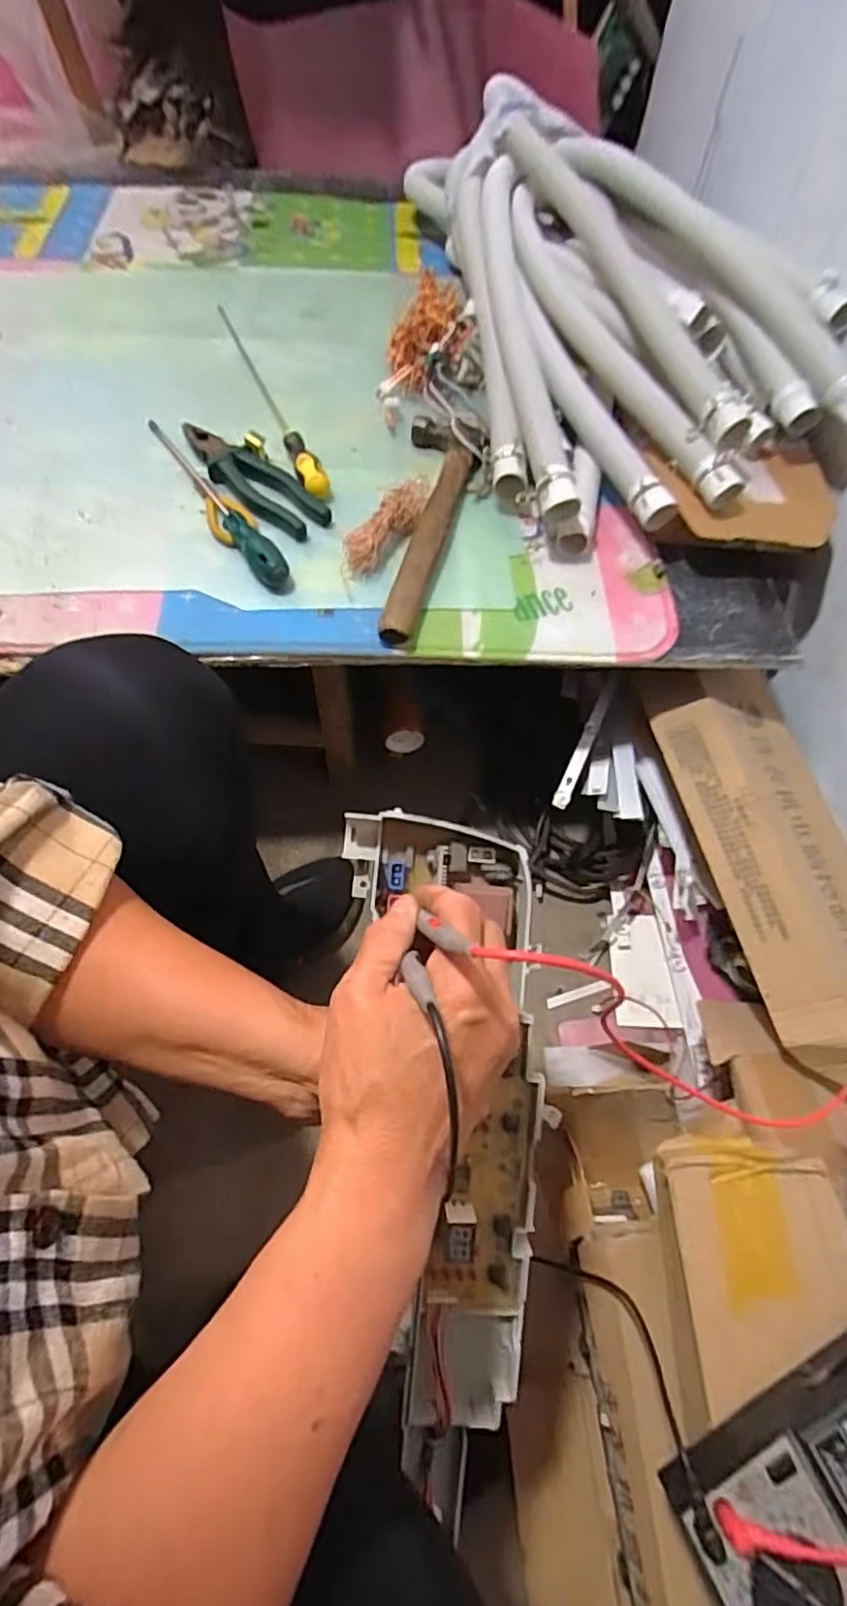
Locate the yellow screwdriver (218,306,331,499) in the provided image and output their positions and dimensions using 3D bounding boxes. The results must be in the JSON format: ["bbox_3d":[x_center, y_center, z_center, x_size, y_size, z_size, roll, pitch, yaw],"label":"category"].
[{"bbox_3d":[-0.173,-0.446,0.710,0.026,0.028,0.345,-21,65,-15],"label":"yellow screwdriver"}]

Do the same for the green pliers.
[{"bbox_3d":[-0.172,-0.324,0.639,0.180,0.022,0.046,35,64,15],"label":"green pliers"}]

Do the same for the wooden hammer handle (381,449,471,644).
[{"bbox_3d":[0.004,-0.252,0.622,0.030,0.032,0.264,15,61,4],"label":"wooden hammer handle"}]

